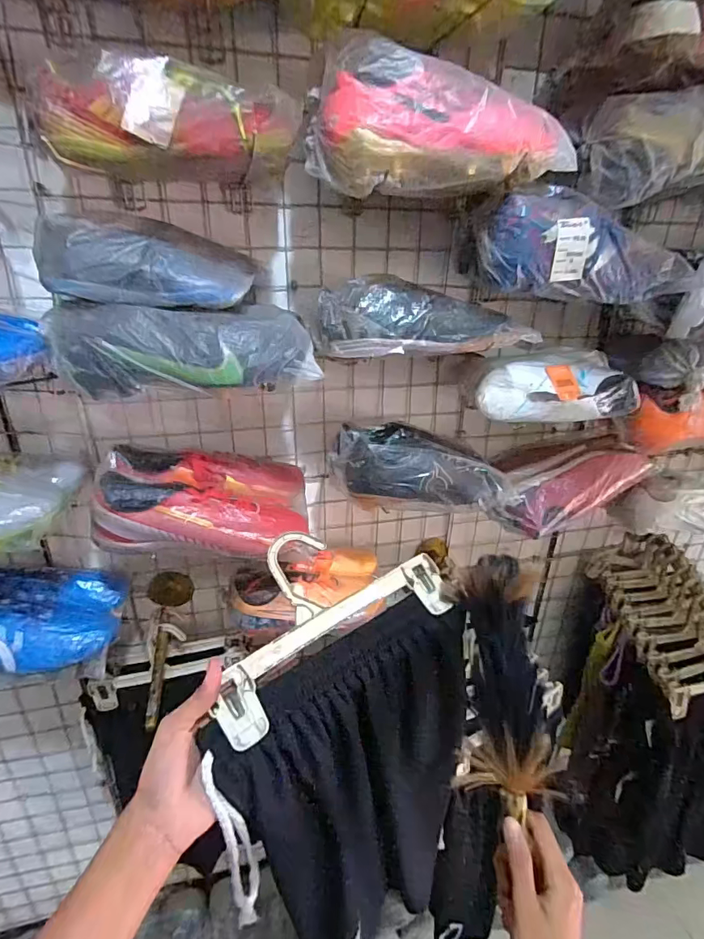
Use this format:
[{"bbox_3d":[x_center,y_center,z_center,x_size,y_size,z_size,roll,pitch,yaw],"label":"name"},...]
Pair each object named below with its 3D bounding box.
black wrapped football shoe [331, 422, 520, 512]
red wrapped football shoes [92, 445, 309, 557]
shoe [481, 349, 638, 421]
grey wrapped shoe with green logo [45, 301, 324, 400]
[{"bbox_3d":[0.106,-0.009,0.684,0.256,0.085,0.109,1,24,-1],"label":"black wrapped football shoe"},{"bbox_3d":[-0.194,0.025,0.624,0.252,0.090,0.183,2,24,0],"label":"red wrapped football shoes"},{"bbox_3d":[0.285,-0.119,0.661,0.234,0.076,0.090,-4,25,-13],"label":"shoe"},{"bbox_3d":[-0.187,-0.139,0.523,0.279,0.086,0.096,-3,25,-9],"label":"grey wrapped shoe with green logo"}]

